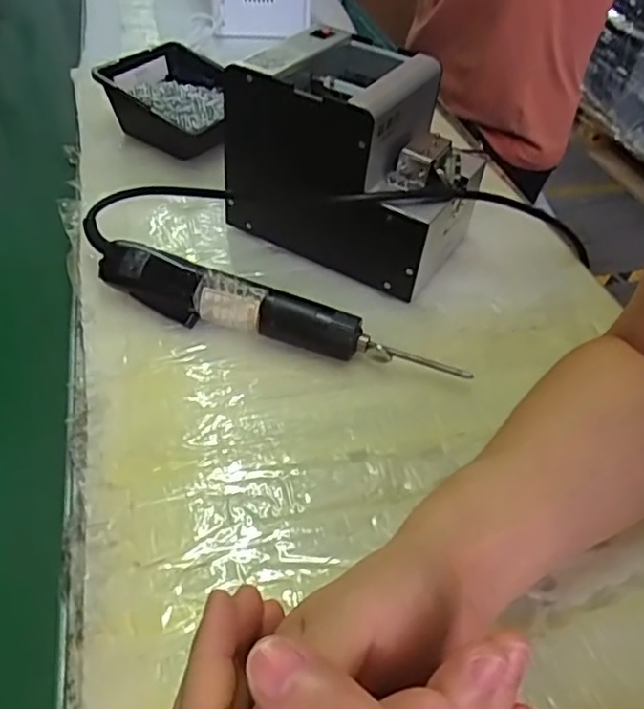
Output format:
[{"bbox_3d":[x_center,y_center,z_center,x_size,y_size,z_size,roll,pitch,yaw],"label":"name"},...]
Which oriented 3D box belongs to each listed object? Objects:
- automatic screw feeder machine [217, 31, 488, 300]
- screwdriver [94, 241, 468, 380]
[{"bbox_3d":[0.036,-0.167,0.522,0.174,0.144,0.167,23,49,18],"label":"automatic screw feeder machine"},{"bbox_3d":[-0.038,-0.028,0.455,0.265,0.042,0.034,16,47,12],"label":"screwdriver"}]

